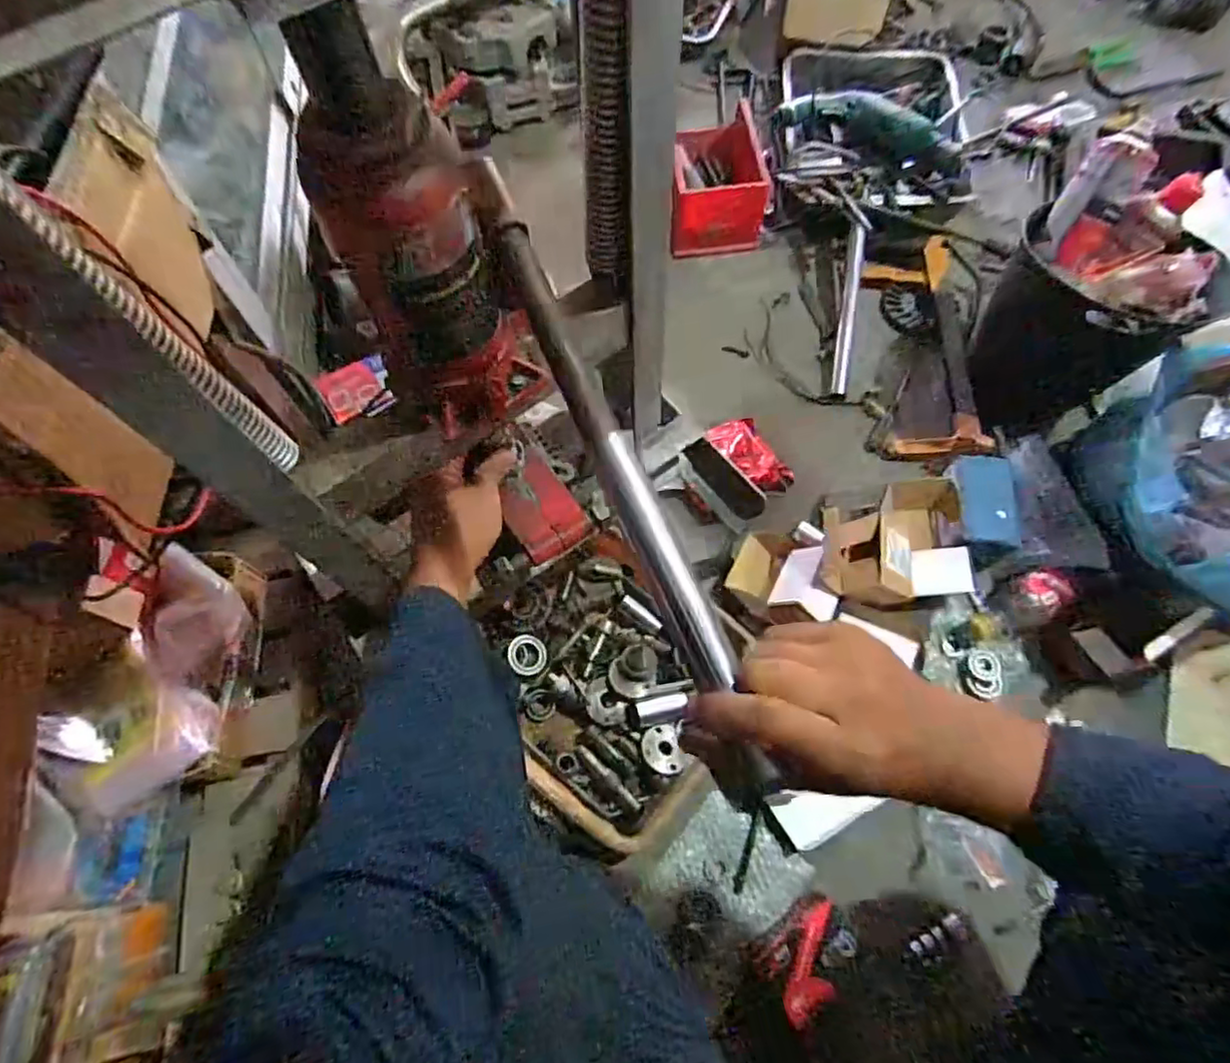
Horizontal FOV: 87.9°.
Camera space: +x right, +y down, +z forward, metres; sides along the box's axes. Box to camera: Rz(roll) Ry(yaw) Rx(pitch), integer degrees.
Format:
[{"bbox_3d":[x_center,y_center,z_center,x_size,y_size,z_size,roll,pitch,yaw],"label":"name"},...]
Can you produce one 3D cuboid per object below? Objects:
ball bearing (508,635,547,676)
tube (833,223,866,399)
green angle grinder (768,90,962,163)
[{"bbox_3d":[-0.102,0.144,0.746,0.044,0.007,0.048,0,66,1],"label":"ball bearing"},{"bbox_3d":[0.330,-0.309,0.898,0.021,0.018,0.246,8,87,5],"label":"tube"},{"bbox_3d":[0.388,-0.618,0.977,0.263,0.061,0.092,27,69,12],"label":"green angle grinder"}]

